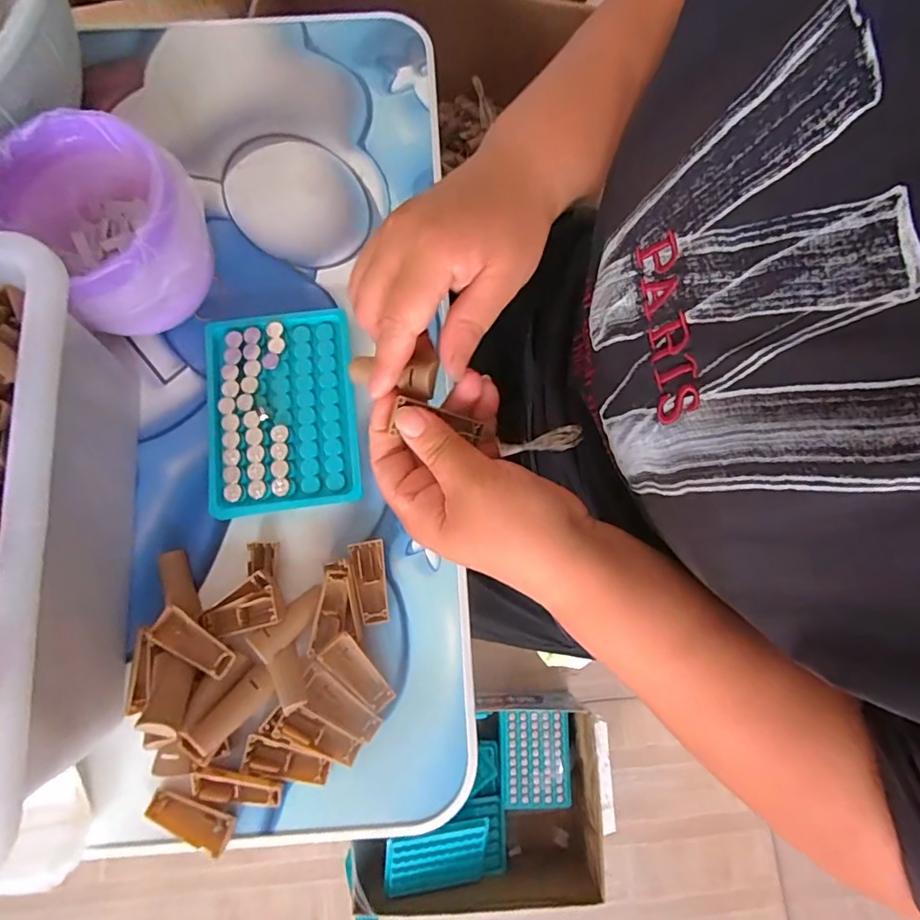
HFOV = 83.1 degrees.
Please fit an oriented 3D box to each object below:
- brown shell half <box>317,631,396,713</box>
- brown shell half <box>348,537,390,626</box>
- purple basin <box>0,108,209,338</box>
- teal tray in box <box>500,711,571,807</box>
[{"bbox_3d":[-0.060,0.126,0.306,0.021,0.011,0.048,-42,82,-9],"label":"brown shell half"},{"bbox_3d":[-0.054,0.075,0.322,0.020,0.006,0.050,-12,79,-4],"label":"brown shell half"},{"bbox_3d":[-0.210,-0.140,0.317,0.103,0.076,0.109,0,78,-1],"label":"purple basin"},{"bbox_3d":[0.103,0.412,0.717,0.094,0.017,0.121,-1,78,-1],"label":"teal tray in box"}]

